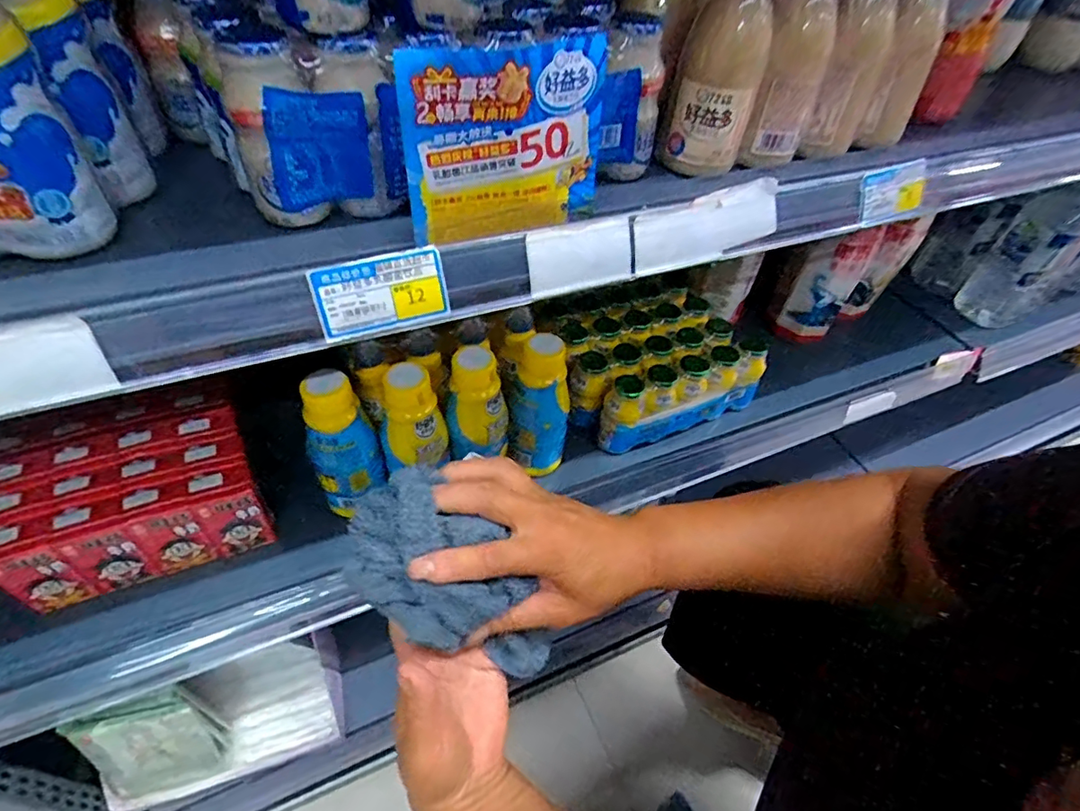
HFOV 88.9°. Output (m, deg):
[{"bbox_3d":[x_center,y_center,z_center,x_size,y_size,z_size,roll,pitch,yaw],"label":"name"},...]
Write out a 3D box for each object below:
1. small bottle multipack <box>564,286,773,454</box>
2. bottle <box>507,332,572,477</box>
[{"bbox_3d":[0.142,-0.049,0.673,0.237,0.088,0.157,-18,51,-20],"label":"small bottle multipack"},{"bbox_3d":[0.003,0.002,0.563,0.053,0.162,0.054,20,49,14],"label":"bottle"}]

